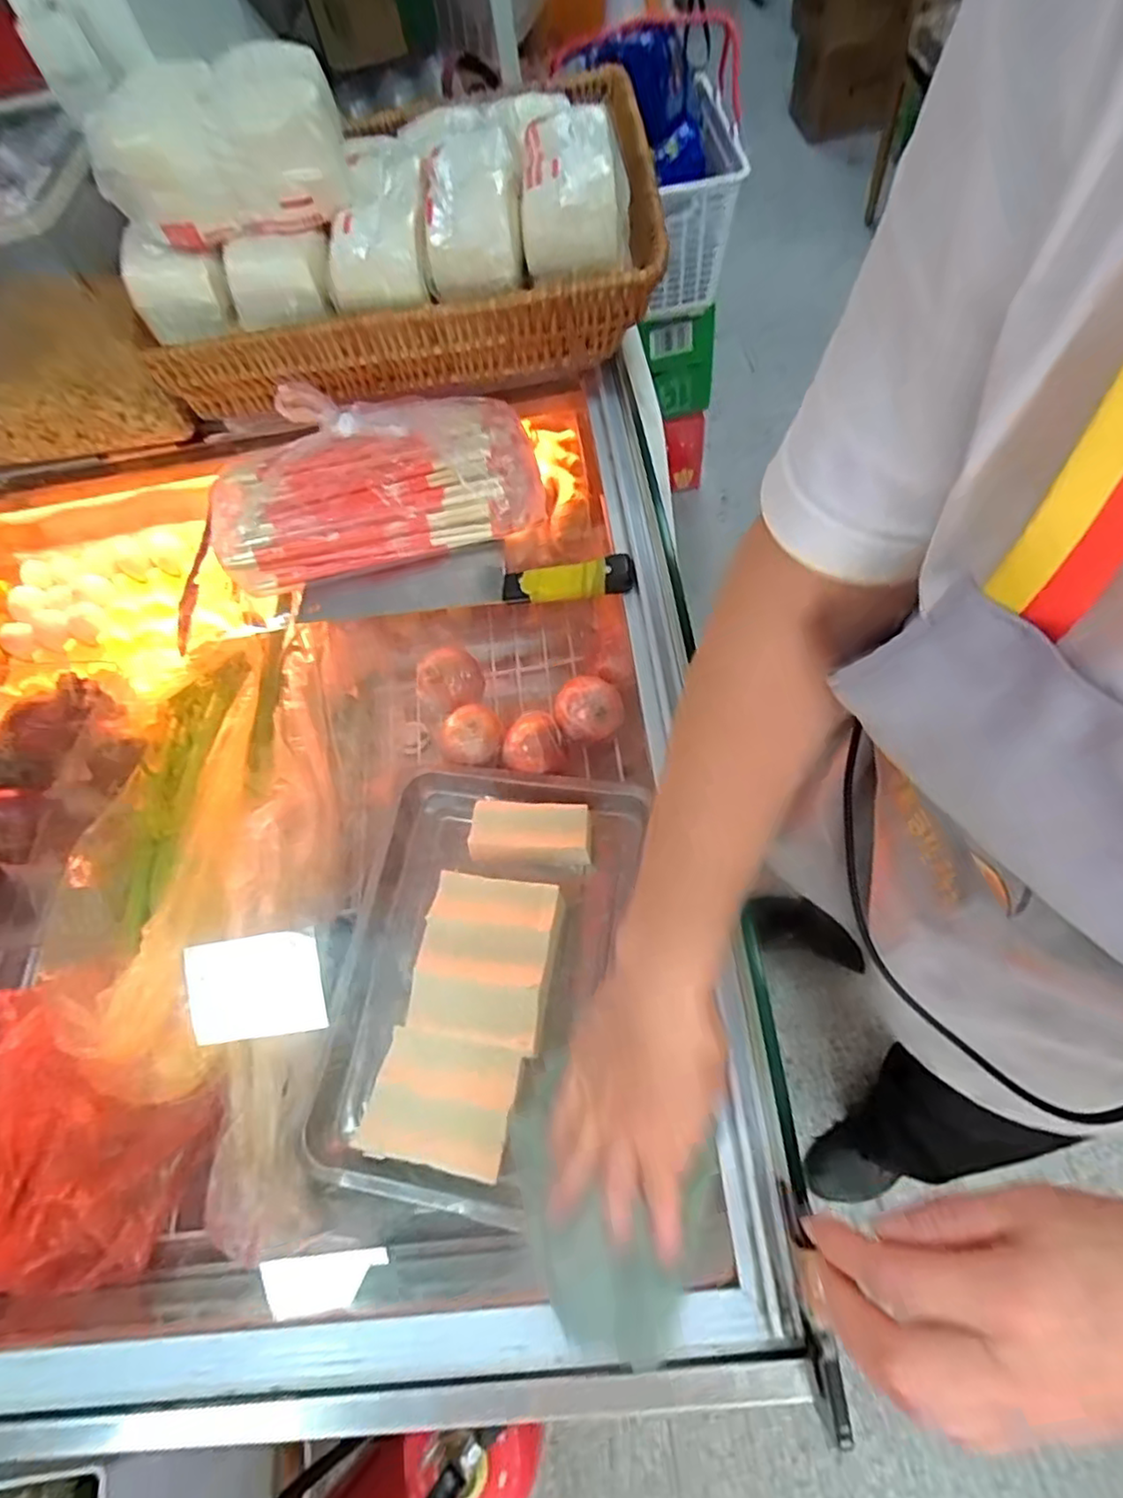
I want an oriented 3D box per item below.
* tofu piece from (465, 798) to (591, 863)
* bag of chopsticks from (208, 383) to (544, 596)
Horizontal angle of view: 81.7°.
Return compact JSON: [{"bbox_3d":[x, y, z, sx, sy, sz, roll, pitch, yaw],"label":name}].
[{"bbox_3d":[-0.030,0.087,0.659,0.117,0.057,0.053,-2,62,8],"label":"tofu piece"},{"bbox_3d":[-0.156,-0.227,0.540,0.262,0.059,0.146,-9,64,-1],"label":"bag of chopsticks"}]

